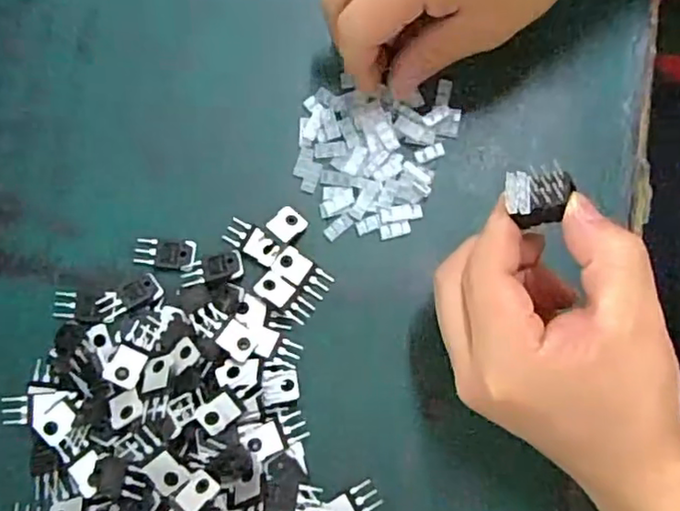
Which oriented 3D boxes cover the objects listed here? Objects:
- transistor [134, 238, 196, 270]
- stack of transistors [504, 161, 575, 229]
[{"bbox_3d":[-0.091,-0.001,0.316,0.031,0.004,0.015,3,79,1],"label":"transistor"},{"bbox_3d":[0.084,-0.025,0.254,0.025,0.015,0.022,-19,78,20],"label":"stack of transistors"}]

